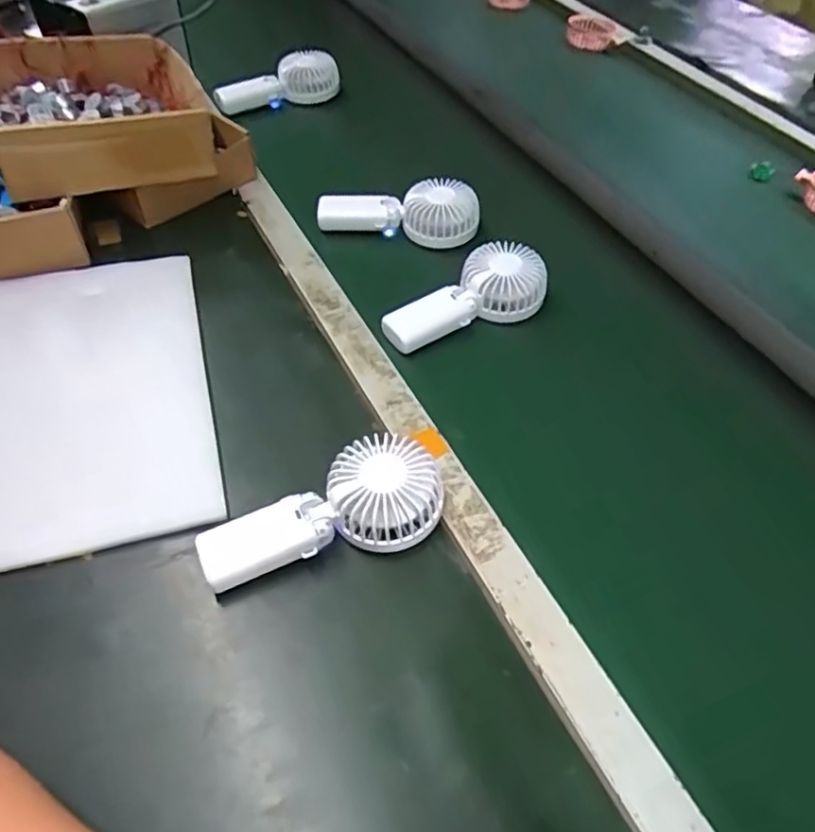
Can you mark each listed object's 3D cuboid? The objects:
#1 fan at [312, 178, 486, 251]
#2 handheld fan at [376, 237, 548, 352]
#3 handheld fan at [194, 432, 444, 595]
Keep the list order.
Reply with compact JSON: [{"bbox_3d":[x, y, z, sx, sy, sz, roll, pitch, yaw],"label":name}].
[{"bbox_3d":[-0.009,-0.246,0.745,0.186,0.054,0.073,6,51,3],"label":"fan"},{"bbox_3d":[0.062,-0.119,0.638,0.176,0.046,0.079,-33,59,-25],"label":"handheld fan"},{"bbox_3d":[-0.061,0.078,0.464,0.181,0.051,0.086,-26,57,-22],"label":"handheld fan"}]

